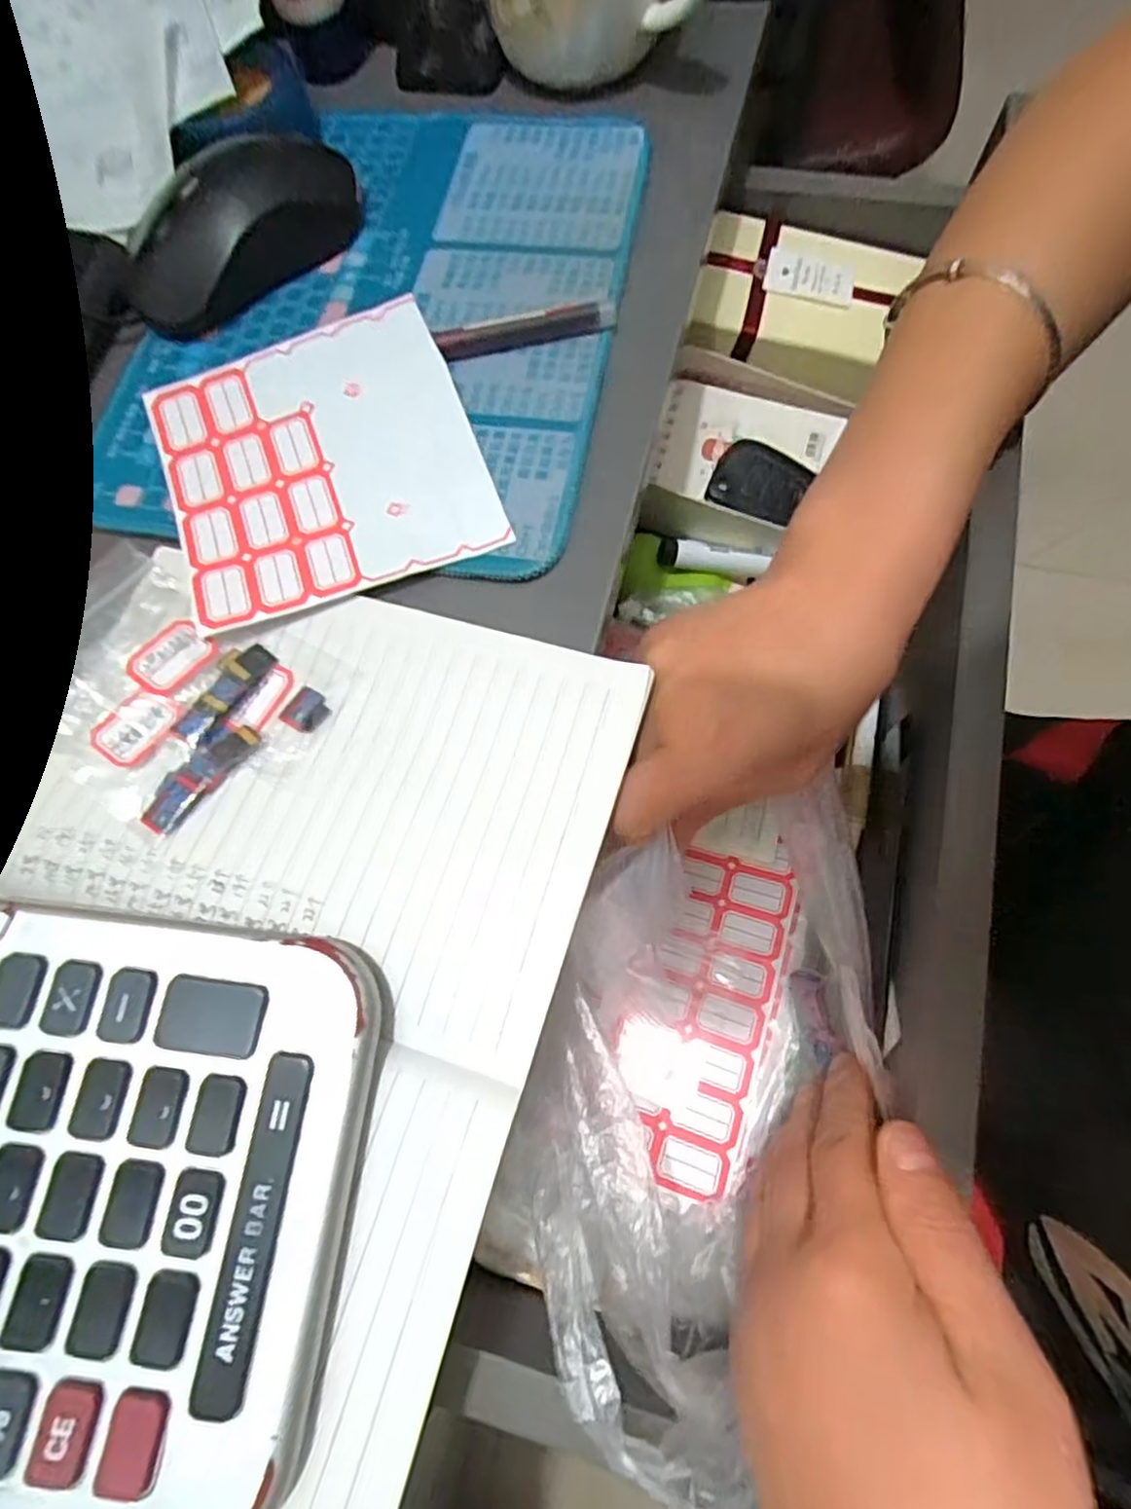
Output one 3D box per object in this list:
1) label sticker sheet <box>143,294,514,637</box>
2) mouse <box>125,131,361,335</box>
[{"bbox_3d":[-0.095,-0.114,0.255,0.116,0.015,0.116,-21,71,-2],"label":"label sticker sheet"},{"bbox_3d":[-0.140,-0.236,0.291,0.105,0.030,0.052,-43,75,-11],"label":"mouse"}]

